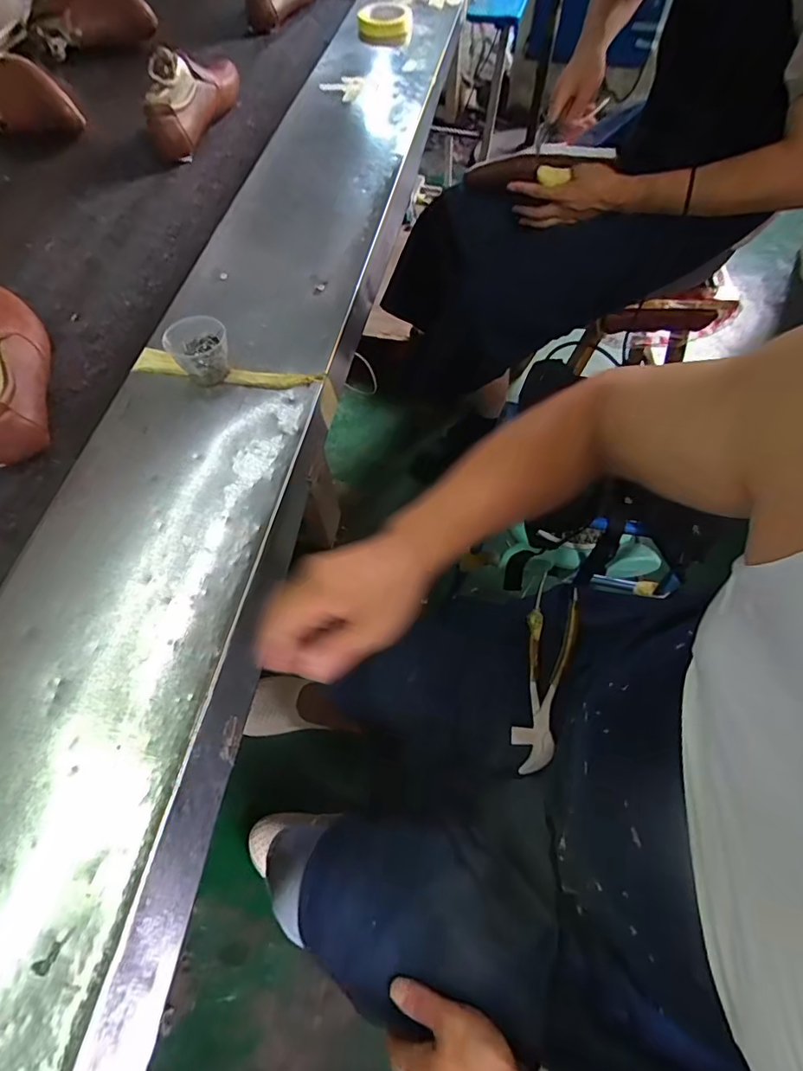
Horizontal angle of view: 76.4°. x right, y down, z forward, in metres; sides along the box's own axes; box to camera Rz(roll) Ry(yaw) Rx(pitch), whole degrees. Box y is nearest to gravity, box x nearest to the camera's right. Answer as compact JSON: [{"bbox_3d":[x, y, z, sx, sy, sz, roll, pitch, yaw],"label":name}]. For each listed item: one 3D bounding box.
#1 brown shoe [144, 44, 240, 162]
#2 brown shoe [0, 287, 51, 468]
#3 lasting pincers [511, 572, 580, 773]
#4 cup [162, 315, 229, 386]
[{"bbox_3d":[-0.356,-0.767,0.876,0.089,0.108,0.254,7,63,4],"label":"brown shoe"},{"bbox_3d":[-0.463,-0.211,0.583,0.079,0.111,0.260,-20,64,-9],"label":"brown shoe"},{"bbox_3d":[0.152,0.146,0.542,0.048,0.016,0.199,10,79,6],"label":"lasting pincers"},{"bbox_3d":[-0.219,-0.199,0.558,0.062,0.050,0.058,0,63,1],"label":"cup"}]

